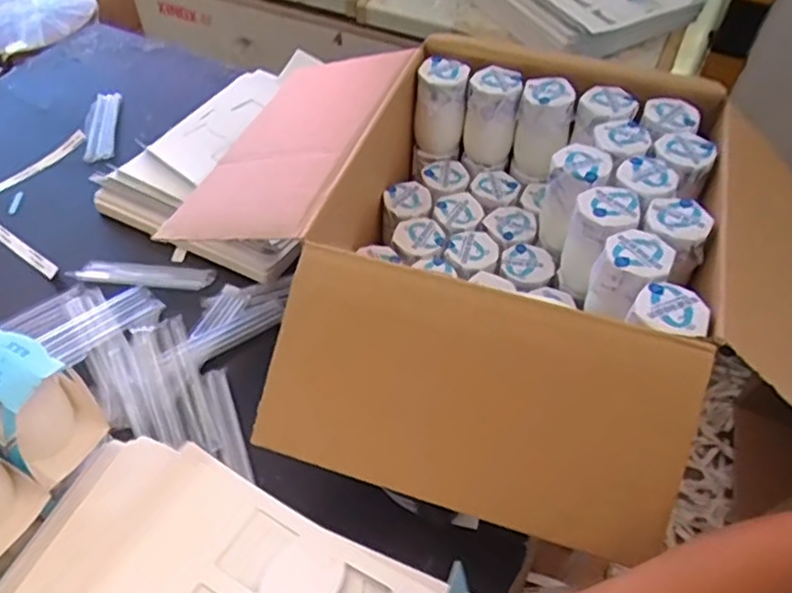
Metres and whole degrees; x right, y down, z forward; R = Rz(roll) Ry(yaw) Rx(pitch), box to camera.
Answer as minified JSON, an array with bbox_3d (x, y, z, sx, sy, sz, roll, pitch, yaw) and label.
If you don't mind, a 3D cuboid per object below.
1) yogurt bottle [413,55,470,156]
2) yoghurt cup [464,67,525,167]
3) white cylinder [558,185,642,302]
[{"bbox_3d":[0.049,-0.211,0.726,0.054,0.102,0.050,1,51,-1],"label":"yogurt bottle"},{"bbox_3d":[0.105,-0.198,0.715,0.055,0.098,0.048,6,51,4],"label":"yoghurt cup"},{"bbox_3d":[0.181,-0.046,0.592,0.055,0.098,0.066,22,54,16],"label":"white cylinder"}]

